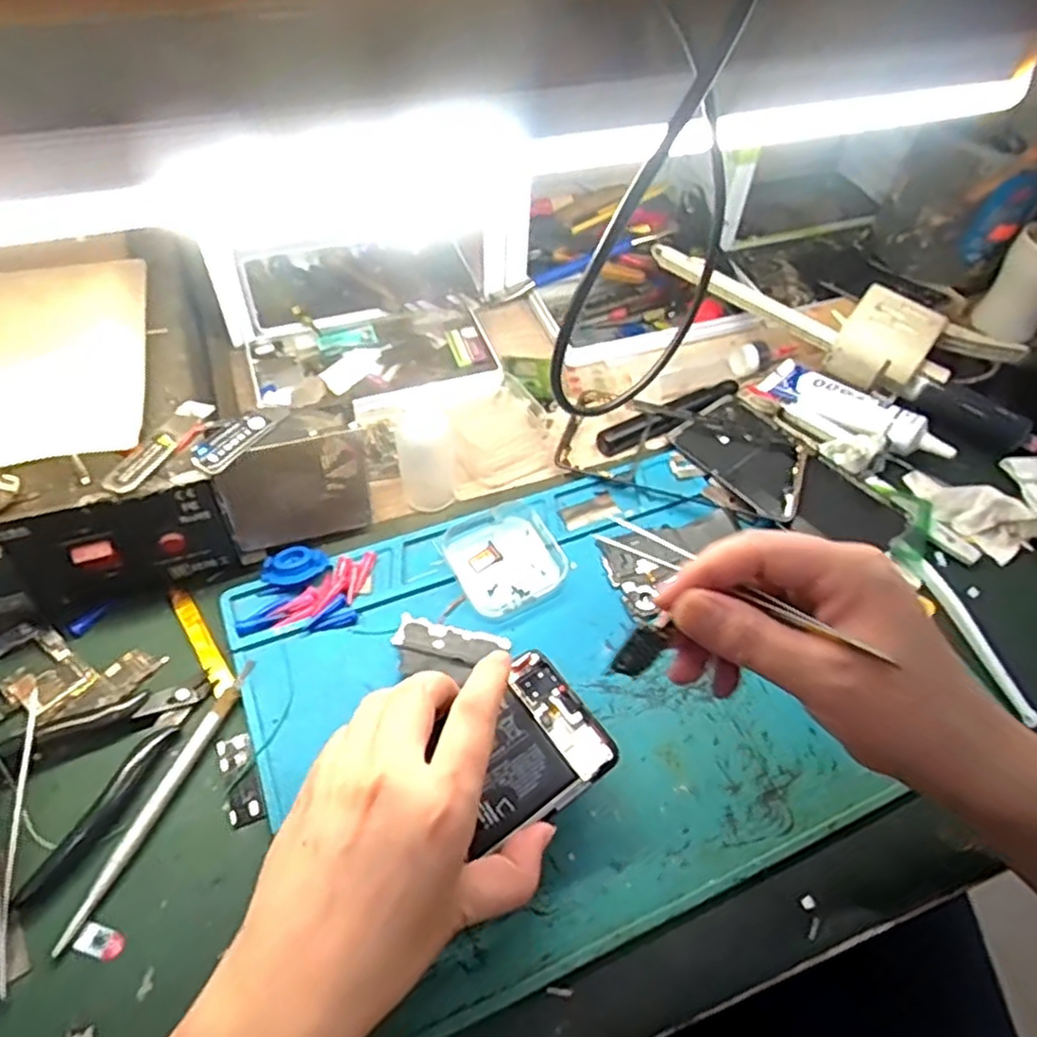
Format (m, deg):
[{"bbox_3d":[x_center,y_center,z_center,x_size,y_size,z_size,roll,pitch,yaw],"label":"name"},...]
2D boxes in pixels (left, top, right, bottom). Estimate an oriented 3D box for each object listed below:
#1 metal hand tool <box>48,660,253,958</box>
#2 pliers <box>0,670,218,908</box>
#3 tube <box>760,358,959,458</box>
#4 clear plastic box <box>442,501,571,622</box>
[{"bbox_3d":[-0.171,0.130,0.349,0.010,0.006,0.142,21,55,10],"label":"metal hand tool"},{"bbox_3d":[-0.207,0.111,0.356,0.072,0.017,0.113,36,59,19],"label":"pliers"},{"bbox_3d":[0.243,-0.081,0.525,0.048,0.020,0.139,-34,52,-26],"label":"tube"},{"bbox_3d":[-0.008,0.022,0.433,0.064,0.011,0.066,-24,60,-21],"label":"clear plastic box"}]

